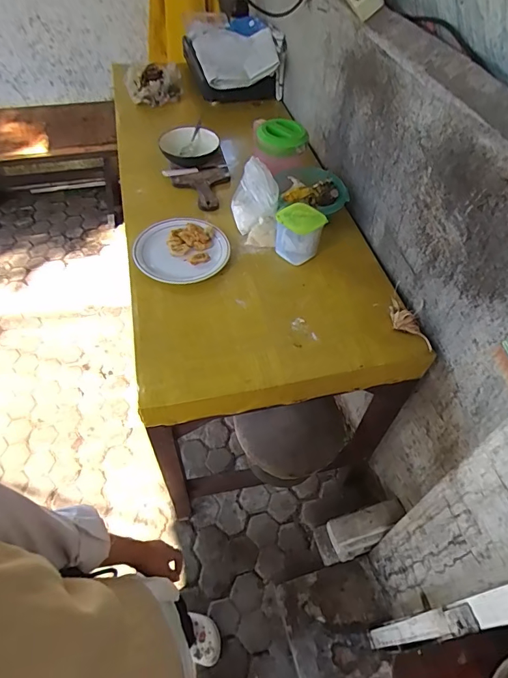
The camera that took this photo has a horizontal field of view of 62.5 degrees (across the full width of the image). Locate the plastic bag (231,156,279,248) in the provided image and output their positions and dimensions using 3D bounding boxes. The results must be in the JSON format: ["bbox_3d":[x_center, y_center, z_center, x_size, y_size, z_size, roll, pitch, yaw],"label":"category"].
[{"bbox_3d":[0.002,-0.338,1.038,0.109,0.117,0.191,1,52,0],"label":"plastic bag"}]

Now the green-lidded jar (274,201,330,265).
[{"bbox_3d":[0.108,-0.247,0.988,0.088,0.105,0.096,-34,60,-24],"label":"green-lidded jar"}]

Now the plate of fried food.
[{"bbox_3d":[-0.171,-0.216,0.991,0.211,0.043,0.207,0,52,0],"label":"plate of fried food"}]

